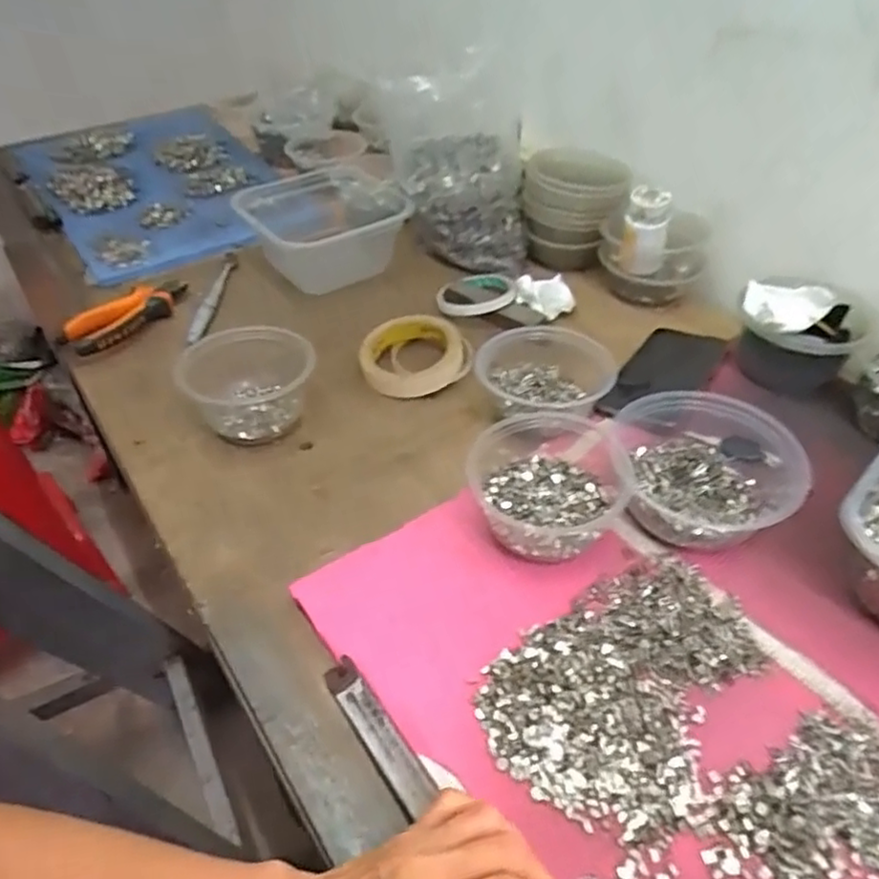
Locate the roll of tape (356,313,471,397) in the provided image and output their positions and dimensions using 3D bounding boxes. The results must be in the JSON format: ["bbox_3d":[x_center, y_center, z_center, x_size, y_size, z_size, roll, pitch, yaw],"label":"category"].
[{"bbox_3d":[-0.022,-0.081,0.674,0.105,0.039,0.105,-3,45,3],"label":"roll of tape"}]

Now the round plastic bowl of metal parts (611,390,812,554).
[{"bbox_3d":[0.205,0.016,0.510,0.150,0.050,0.136,-24,48,-23],"label":"round plastic bowl of metal parts"}]

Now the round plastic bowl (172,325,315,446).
[{"bbox_3d":[-0.169,-0.049,0.603,0.119,0.059,0.110,-18,46,-16],"label":"round plastic bowl"}]

